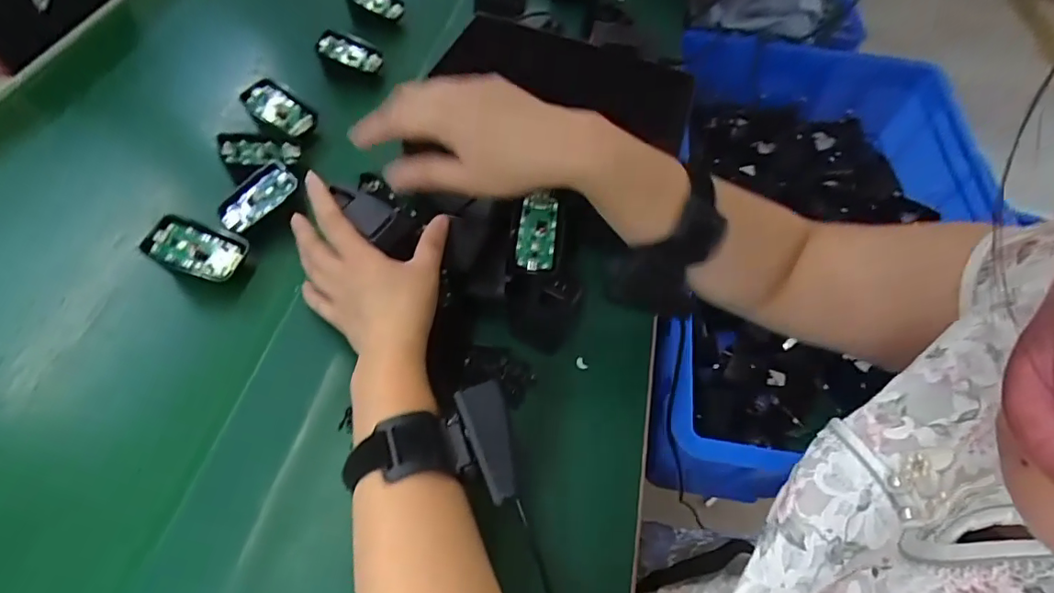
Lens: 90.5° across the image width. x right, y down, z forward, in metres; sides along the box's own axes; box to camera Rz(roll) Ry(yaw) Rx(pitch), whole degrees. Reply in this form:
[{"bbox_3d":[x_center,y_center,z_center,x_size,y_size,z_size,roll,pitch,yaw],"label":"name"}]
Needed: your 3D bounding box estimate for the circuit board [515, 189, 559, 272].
[{"bbox_3d":[0.009,-0.056,0.447,0.032,0.012,0.064,8,100,0],"label":"circuit board"}]

